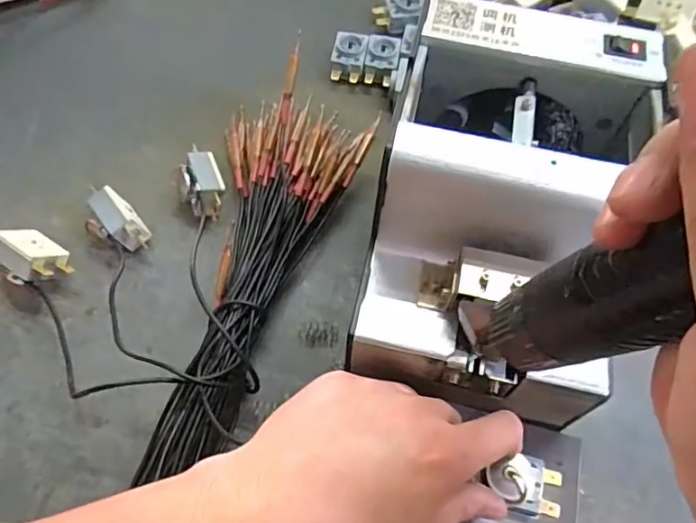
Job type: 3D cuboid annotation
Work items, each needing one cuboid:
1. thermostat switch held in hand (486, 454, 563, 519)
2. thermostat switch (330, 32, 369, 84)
[{"bbox_3d":[0.091,0.114,0.282,0.040,0.017,0.027,11,62,2],"label":"thermostat switch held in hand"},{"bbox_3d":[0.001,-0.171,0.462,0.027,0.016,0.040,9,62,1],"label":"thermostat switch"}]

